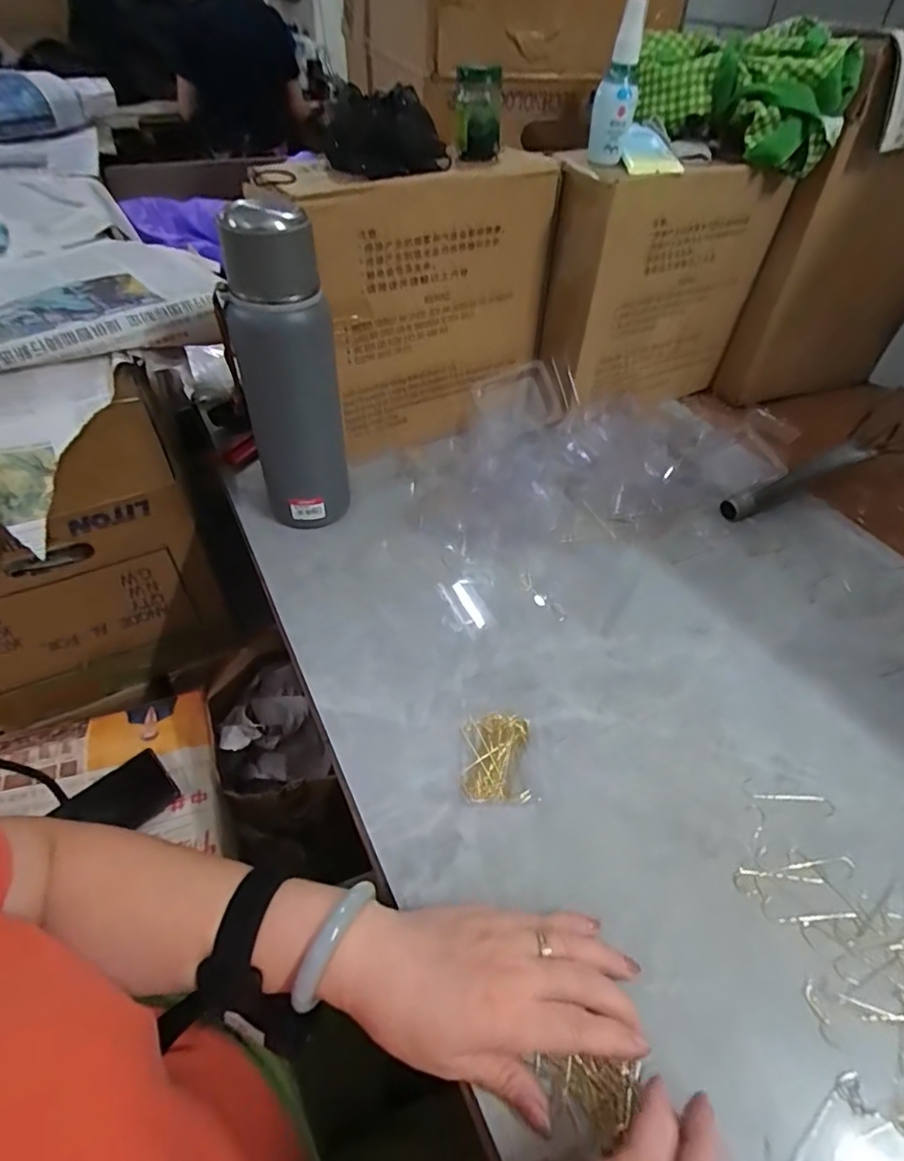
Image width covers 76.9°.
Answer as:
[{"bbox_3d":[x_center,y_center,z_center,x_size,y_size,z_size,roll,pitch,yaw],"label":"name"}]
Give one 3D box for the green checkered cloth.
[{"bbox_3d":[0.296,-0.506,0.591,0.212,0.096,0.088,23,50,17],"label":"green checkered cloth"}]

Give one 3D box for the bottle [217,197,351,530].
[{"bbox_3d":[-0.145,-0.166,0.523,0.086,0.304,0.073,-10,48,-13],"label":"bottle"}]

